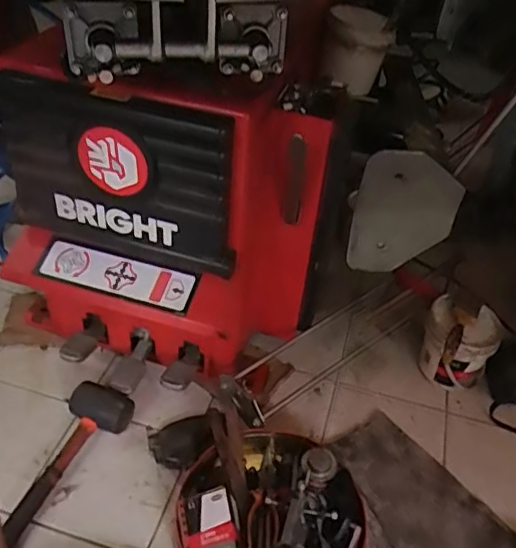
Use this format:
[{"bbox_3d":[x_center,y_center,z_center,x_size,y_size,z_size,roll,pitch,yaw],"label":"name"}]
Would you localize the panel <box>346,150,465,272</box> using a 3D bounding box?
[{"bbox_3d":[0.245,-0.097,0.971,0.168,0.226,0.014,3,40,-2],"label":"panel"}]

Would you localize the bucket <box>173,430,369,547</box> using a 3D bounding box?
[{"bbox_3d":[0.012,0.332,0.813,0.245,0.117,0.251,2,41,-2],"label":"bucket"}]

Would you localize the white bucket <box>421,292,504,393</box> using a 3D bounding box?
[{"bbox_3d":[0.366,0.141,1.055,0.132,0.137,0.143,11,42,7],"label":"white bucket"}]

